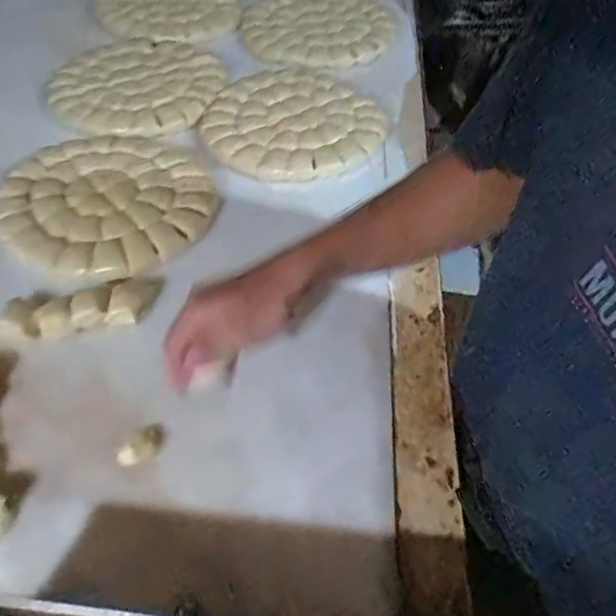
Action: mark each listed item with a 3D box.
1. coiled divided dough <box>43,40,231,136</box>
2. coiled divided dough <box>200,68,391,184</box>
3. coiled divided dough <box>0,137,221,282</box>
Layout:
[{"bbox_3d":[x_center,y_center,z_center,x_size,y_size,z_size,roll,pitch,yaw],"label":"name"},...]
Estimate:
[{"bbox_3d":[-0.288,-0.393,0.969,0.260,0.029,0.293,9,51,6],"label":"coiled divided dough"},{"bbox_3d":[-0.023,-0.302,0.903,0.278,0.027,0.279,-7,52,-7],"label":"coiled divided dough"},{"bbox_3d":[-0.271,-0.149,0.769,0.267,0.040,0.267,1,51,-1],"label":"coiled divided dough"}]

